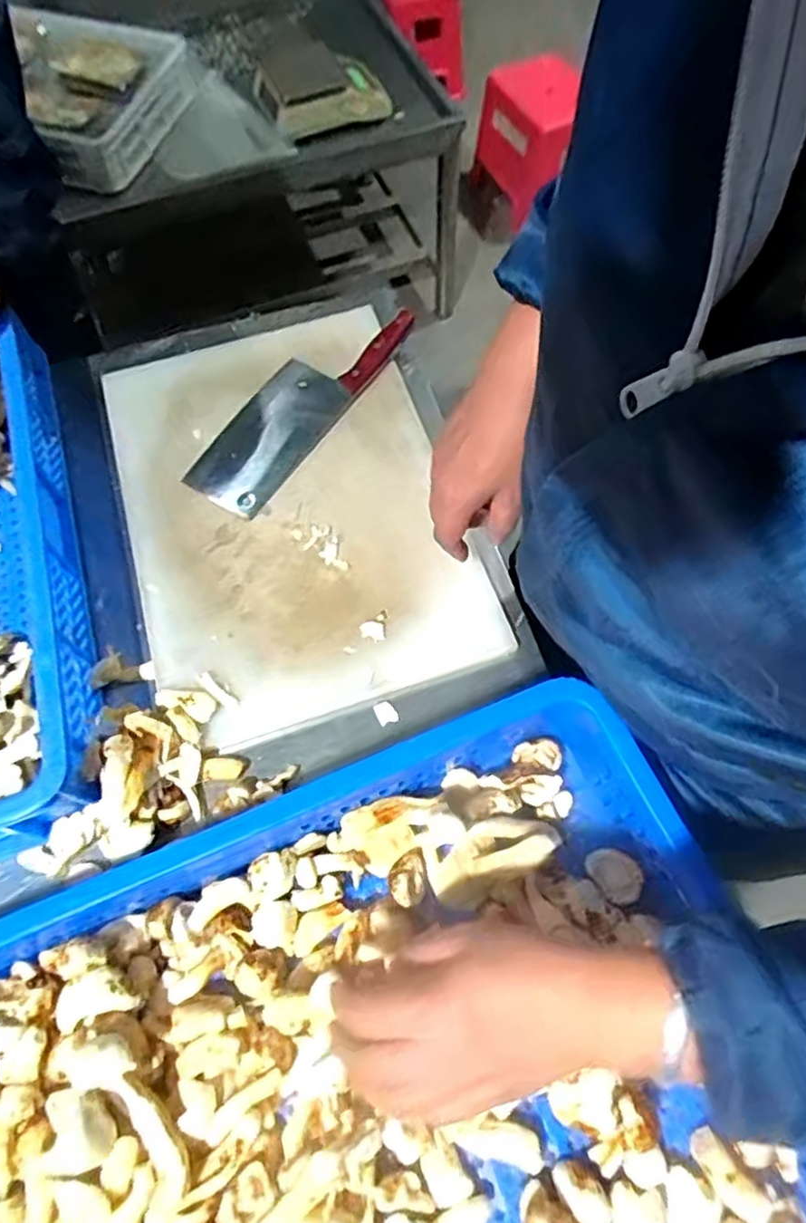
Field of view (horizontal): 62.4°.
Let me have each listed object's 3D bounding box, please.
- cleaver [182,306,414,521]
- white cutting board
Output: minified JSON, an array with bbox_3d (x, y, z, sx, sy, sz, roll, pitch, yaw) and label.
[{"bbox_3d":[-0.115,-0.229,0.704,0.097,0.024,0.279,32,71,15],"label":"cleaver"},{"bbox_3d":[-0.120,-0.121,0.665,0.307,0.015,0.444,-18,67,-6],"label":"white cutting board"}]

